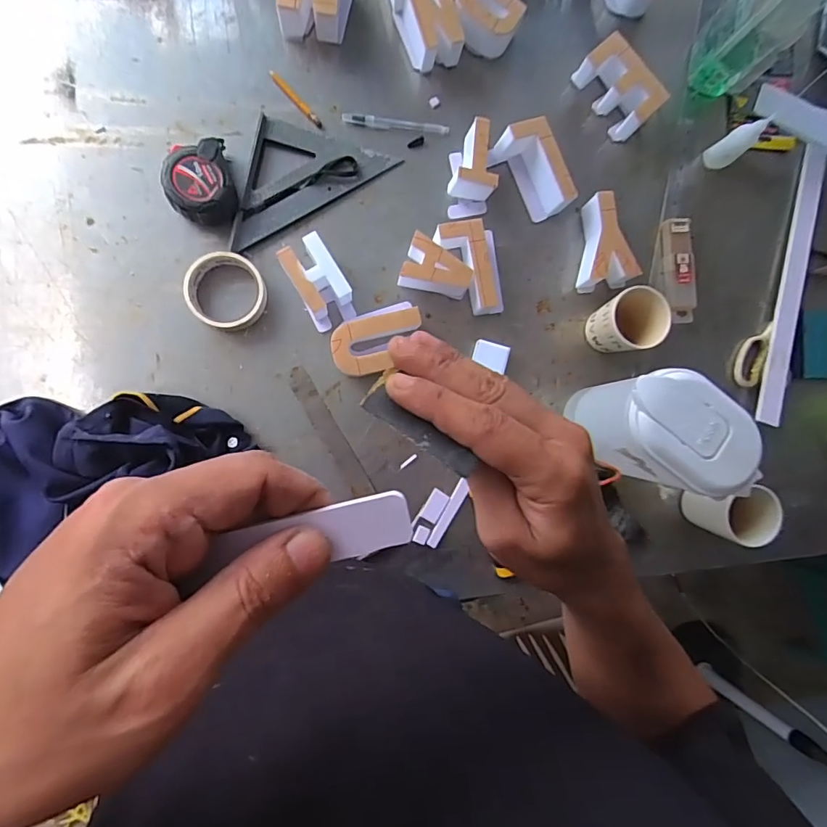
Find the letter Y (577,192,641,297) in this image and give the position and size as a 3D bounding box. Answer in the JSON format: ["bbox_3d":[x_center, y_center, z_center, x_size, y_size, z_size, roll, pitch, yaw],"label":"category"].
[{"bbox_3d":[0.257,-0.222,0.625,0.065,0.054,0.118,4,88,-7],"label":"letter Y"}]

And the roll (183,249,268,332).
[{"bbox_3d":[-0.226,-0.146,0.571,0.092,0.023,0.089,0,87,-8],"label":"roll"}]

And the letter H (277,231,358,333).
[{"bbox_3d":[-0.116,-0.158,0.578,0.058,0.046,0.101,-28,92,-7],"label":"letter H"}]

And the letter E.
[{"bbox_3d":[0.274,-0.434,0.634,0.060,0.060,0.114,-43,93,-7],"label":"letter E"}]

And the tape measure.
[{"bbox_3d":[-0.253,-0.272,0.566,0.078,0.041,0.091,-18,90,-7],"label":"tape measure"}]

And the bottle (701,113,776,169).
[{"bbox_3d":[0.432,-0.361,0.632,0.023,0.092,0.034,-35,94,-5],"label":"bottle"}]

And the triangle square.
[{"bbox_3d":[-0.124,-0.270,0.595,0.167,0.014,0.168,12,86,-7],"label":"triangle square"}]

